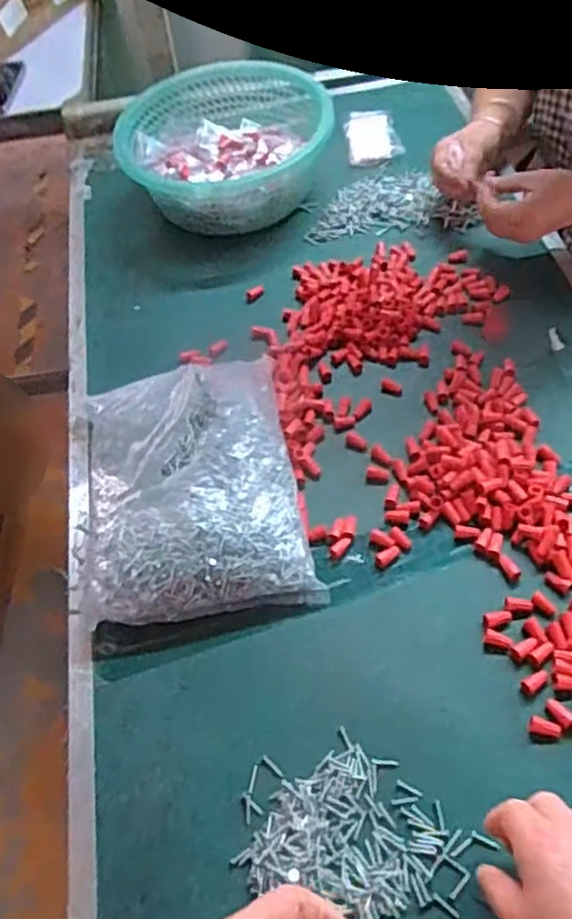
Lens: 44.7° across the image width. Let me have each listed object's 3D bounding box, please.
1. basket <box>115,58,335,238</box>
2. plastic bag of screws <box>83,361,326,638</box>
[{"bbox_3d":[-0.077,-0.416,0.930,0.266,0.095,0.240,-15,57,-5],"label":"basket"},{"bbox_3d":[-0.097,0.022,0.652,0.208,0.068,0.260,-12,56,-3],"label":"plastic bag of screws"}]

